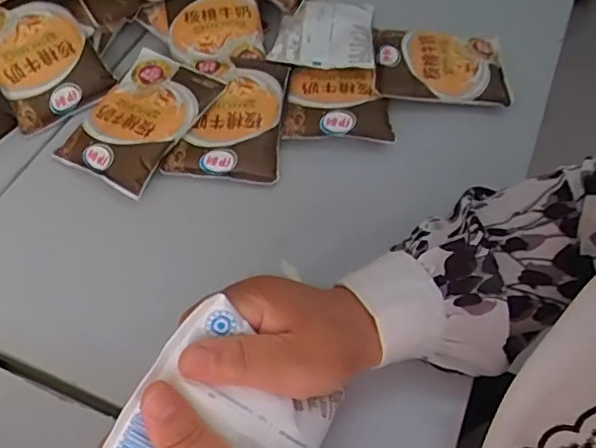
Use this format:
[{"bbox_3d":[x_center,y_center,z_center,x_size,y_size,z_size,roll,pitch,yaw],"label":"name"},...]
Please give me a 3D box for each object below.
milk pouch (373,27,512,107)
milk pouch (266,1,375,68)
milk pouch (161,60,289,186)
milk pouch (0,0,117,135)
[{"bbox_3d":[0.133,-0.149,0.561,0.122,0.022,0.082,4,55,0],"label":"milk pouch"},{"bbox_3d":[0.026,-0.186,0.573,0.093,0.019,0.097,6,55,2],"label":"milk pouch"},{"bbox_3d":[-0.059,-0.096,0.527,0.092,0.033,0.117,7,55,2],"label":"milk pouch"},{"bbox_3d":[-0.236,-0.155,0.545,0.096,0.021,0.123,-34,90,-15],"label":"milk pouch"}]

